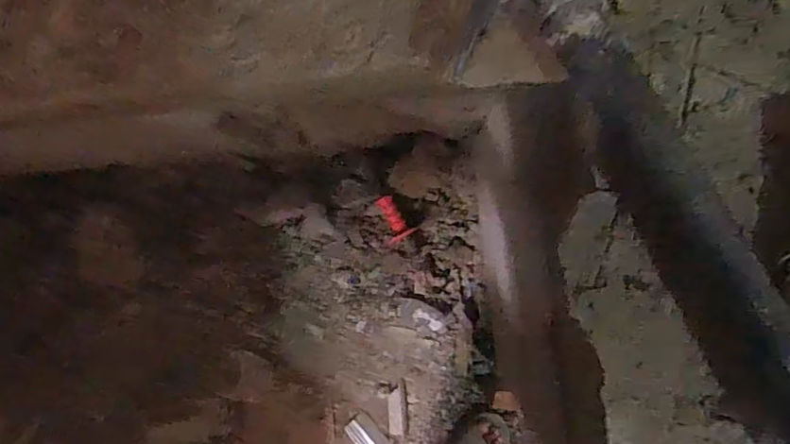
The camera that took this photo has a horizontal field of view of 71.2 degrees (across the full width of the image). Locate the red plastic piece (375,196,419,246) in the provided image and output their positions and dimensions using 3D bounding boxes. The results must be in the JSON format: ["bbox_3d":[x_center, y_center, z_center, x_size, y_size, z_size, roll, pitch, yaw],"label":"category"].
[{"bbox_3d":[-0.007,-0.007,1.139,0.061,0.027,0.095,-33,86,0],"label":"red plastic piece"}]

